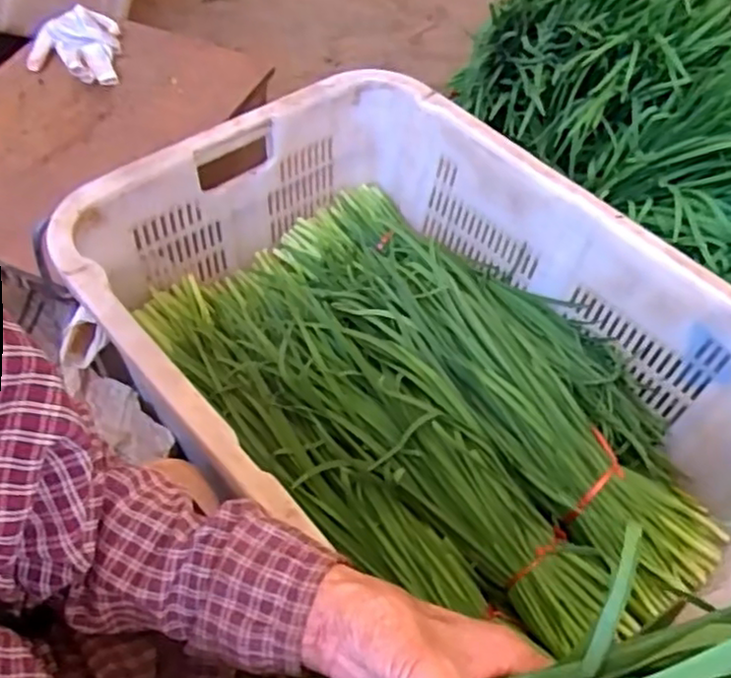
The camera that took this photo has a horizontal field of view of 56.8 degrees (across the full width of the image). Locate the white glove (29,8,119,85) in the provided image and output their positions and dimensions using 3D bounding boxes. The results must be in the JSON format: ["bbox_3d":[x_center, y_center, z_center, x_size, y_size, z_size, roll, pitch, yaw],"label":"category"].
[{"bbox_3d":[-0.394,-0.399,0.919,0.113,0.033,0.125,-2,54,-5],"label":"white glove"}]

